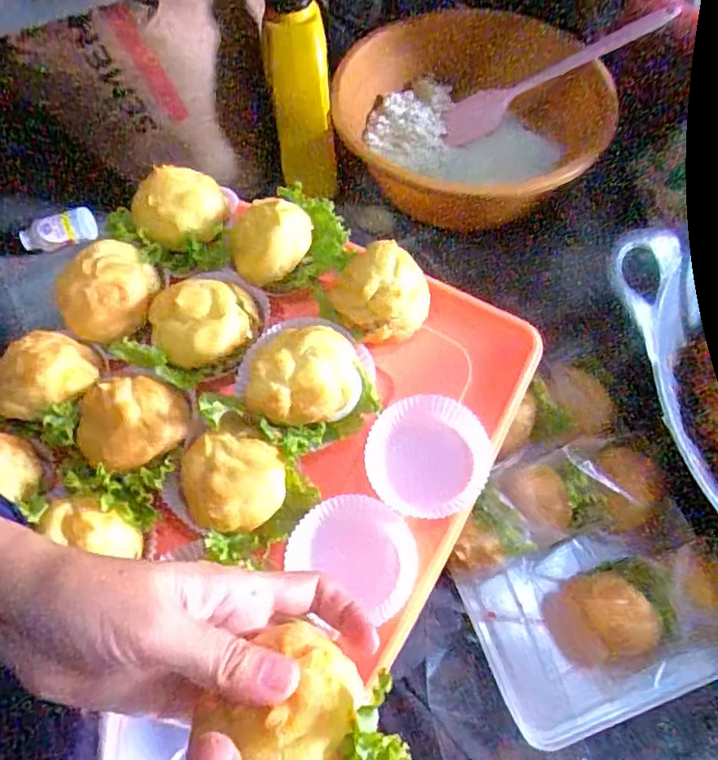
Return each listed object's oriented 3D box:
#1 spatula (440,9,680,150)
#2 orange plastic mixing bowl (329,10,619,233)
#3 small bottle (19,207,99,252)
[{"bbox_3d":[0.211,-0.341,0.637,0.251,0.021,0.044,-23,68,18],"label":"spatula"},{"bbox_3d":[0.132,-0.273,0.638,0.288,0.120,0.254,-18,63,-8],"label":"orange plastic mixing bowl"},{"bbox_3d":[-0.330,-0.162,0.631,0.081,0.035,0.027,-23,63,-10],"label":"small bottle"}]

